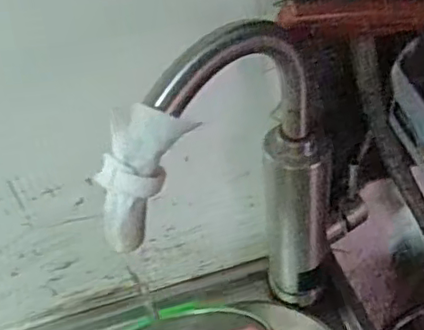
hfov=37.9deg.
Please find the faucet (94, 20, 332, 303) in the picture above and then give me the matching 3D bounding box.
[{"bbox_3d":[0.018,0.047,0.468,0.199,0.327,0.042,-39,53,-25],"label":"faucet"}]

